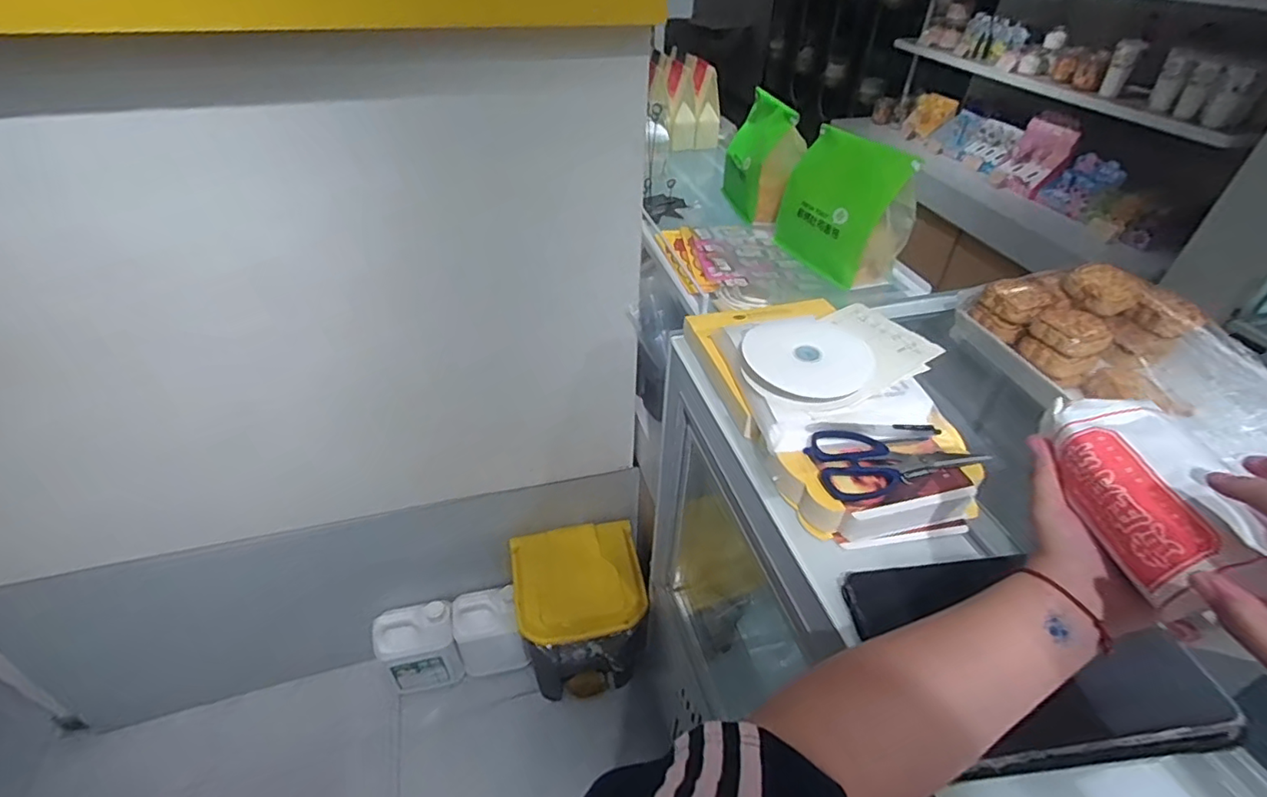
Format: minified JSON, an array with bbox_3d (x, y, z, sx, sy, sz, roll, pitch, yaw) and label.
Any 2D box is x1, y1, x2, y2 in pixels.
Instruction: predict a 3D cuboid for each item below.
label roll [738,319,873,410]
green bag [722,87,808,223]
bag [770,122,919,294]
[{"bbox_3d":[0.195,-0.040,0.651,0.138,0.031,0.121,6,45,9],"label":"label roll"},{"bbox_3d":[0.248,-0.484,1.138,0.074,0.212,0.217,-8,44,-5],"label":"green bag"},{"bbox_3d":[0.345,-0.323,0.950,0.104,0.205,0.232,-15,45,-12],"label":"bag"}]

